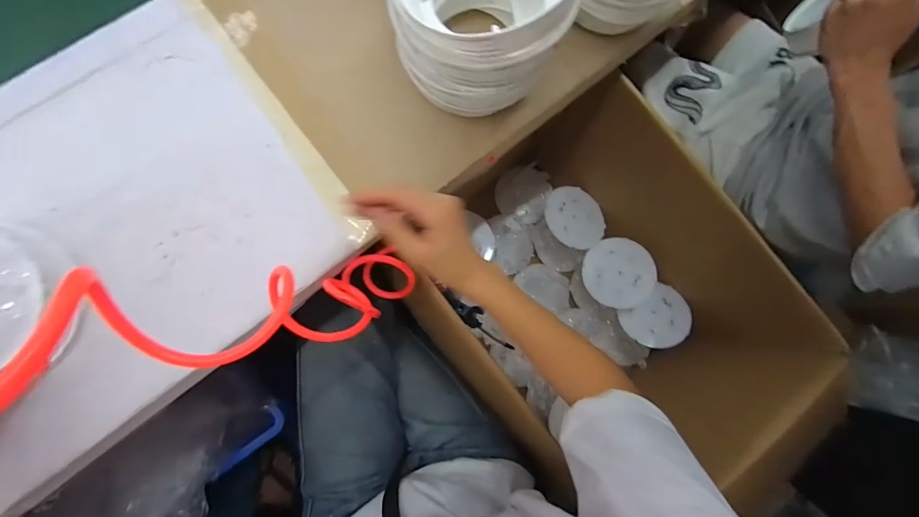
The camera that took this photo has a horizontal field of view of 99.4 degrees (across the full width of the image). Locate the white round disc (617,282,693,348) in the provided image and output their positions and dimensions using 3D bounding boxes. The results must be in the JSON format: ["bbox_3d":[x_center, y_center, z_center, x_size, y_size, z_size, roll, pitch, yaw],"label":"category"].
[{"bbox_3d":[0.387,0.118,0.756,0.121,0.018,0.104,-36,69,2],"label":"white round disc"}]

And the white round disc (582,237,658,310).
[{"bbox_3d":[0.302,0.027,0.739,0.126,0.014,0.127,-1,86,15],"label":"white round disc"}]

